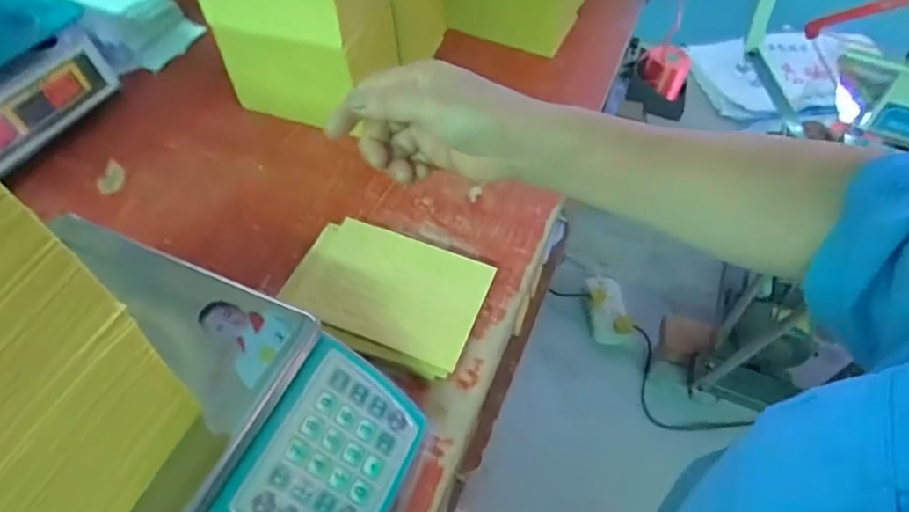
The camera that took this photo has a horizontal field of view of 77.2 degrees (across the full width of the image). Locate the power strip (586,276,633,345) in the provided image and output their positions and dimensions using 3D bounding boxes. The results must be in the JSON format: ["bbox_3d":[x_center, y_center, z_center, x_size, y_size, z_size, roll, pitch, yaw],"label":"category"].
[{"bbox_3d":[0.441,0.151,1.629,0.104,0.034,0.234,4,51,-2],"label":"power strip"}]

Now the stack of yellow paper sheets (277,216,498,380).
[{"bbox_3d":[-0.059,0.033,0.519,0.163,0.027,0.124,19,54,10],"label":"stack of yellow paper sheets"}]

